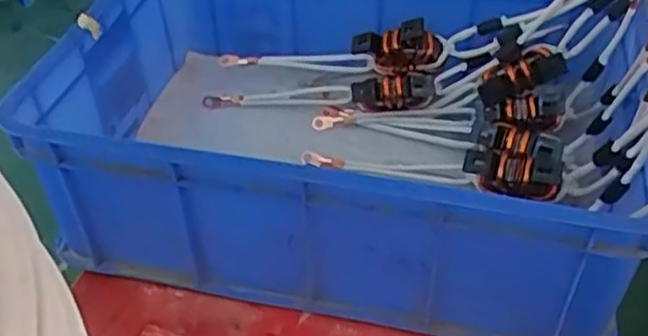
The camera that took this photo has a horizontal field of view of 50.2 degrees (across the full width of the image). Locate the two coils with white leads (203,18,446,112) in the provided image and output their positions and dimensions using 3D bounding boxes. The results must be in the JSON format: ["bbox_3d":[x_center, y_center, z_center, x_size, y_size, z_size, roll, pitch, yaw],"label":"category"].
[{"bbox_3d":[-0.003,-0.124,0.909,0.317,0.107,0.094,-2,40,23],"label":"two coils with white leads"}]

